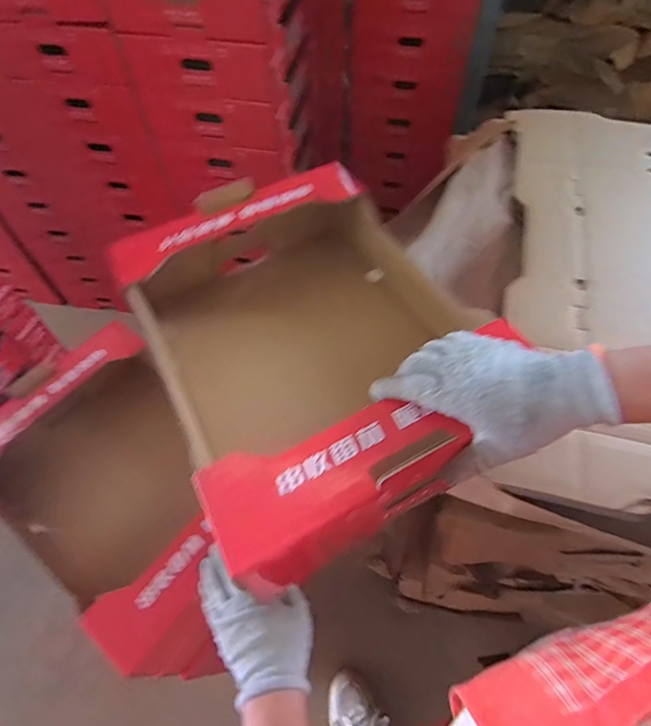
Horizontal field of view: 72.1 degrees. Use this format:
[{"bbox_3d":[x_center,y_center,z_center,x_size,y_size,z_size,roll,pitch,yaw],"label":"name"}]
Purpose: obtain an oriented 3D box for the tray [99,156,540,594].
[{"bbox_3d":[-0.026,-0.030,0.473,0.297,0.145,0.402,-27,61,-16],"label":"tray"}]

